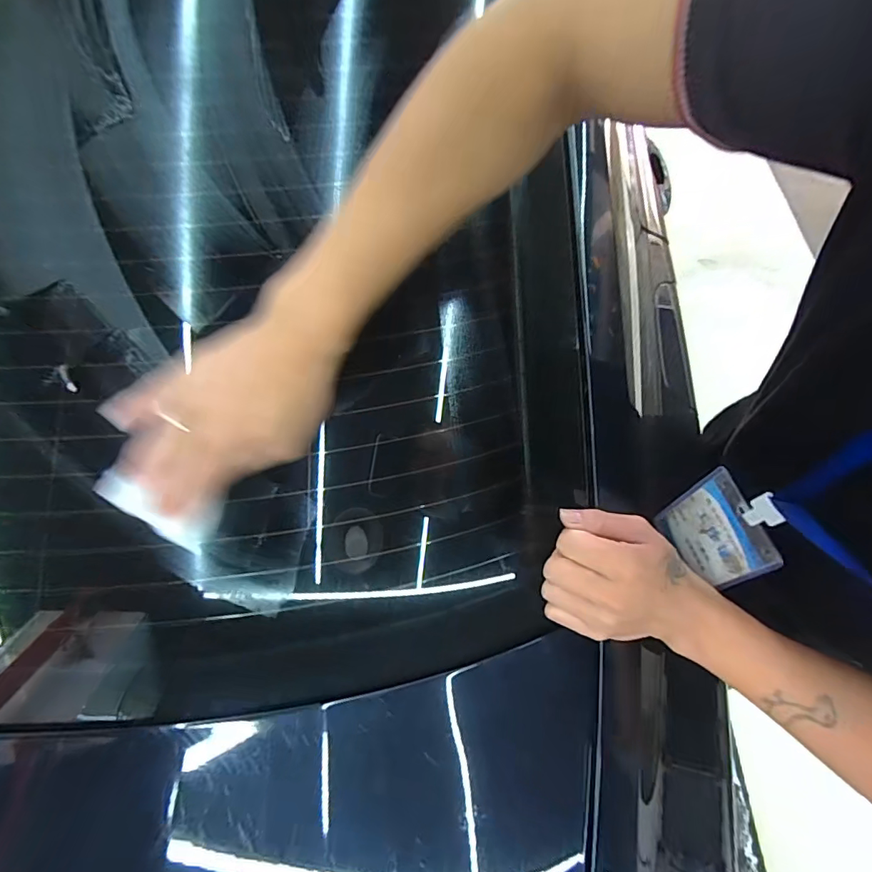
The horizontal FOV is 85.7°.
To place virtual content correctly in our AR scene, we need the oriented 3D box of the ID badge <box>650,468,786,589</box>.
[{"bbox_3d":[0.231,0.085,0.398,0.004,0.123,0.081,-12,62,-9],"label":"ID badge"}]

